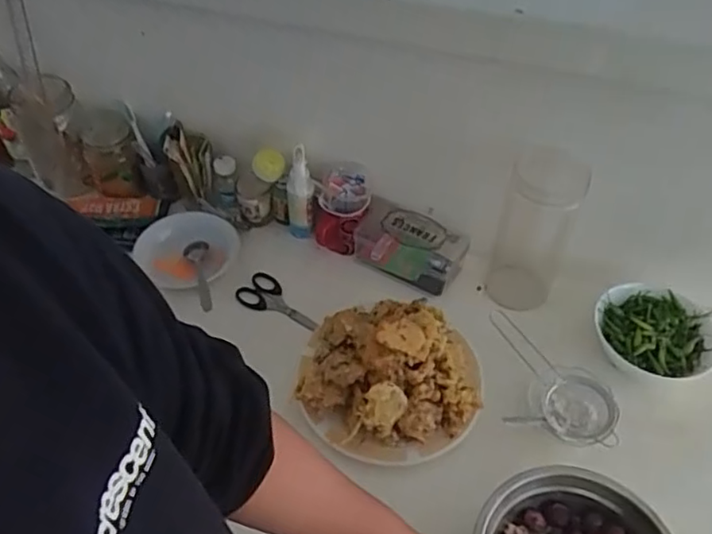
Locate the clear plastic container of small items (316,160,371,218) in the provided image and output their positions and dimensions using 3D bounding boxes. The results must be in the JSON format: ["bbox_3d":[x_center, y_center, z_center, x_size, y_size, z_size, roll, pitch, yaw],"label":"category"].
[{"bbox_3d":[-0.016,-0.108,0.870,0.067,0.062,0.056,7,48,6],"label":"clear plastic container of small items"}]

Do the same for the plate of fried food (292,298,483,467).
[{"bbox_3d":[0.036,0.119,0.731,0.215,0.086,0.184,15,50,13],"label":"plate of fried food"}]

